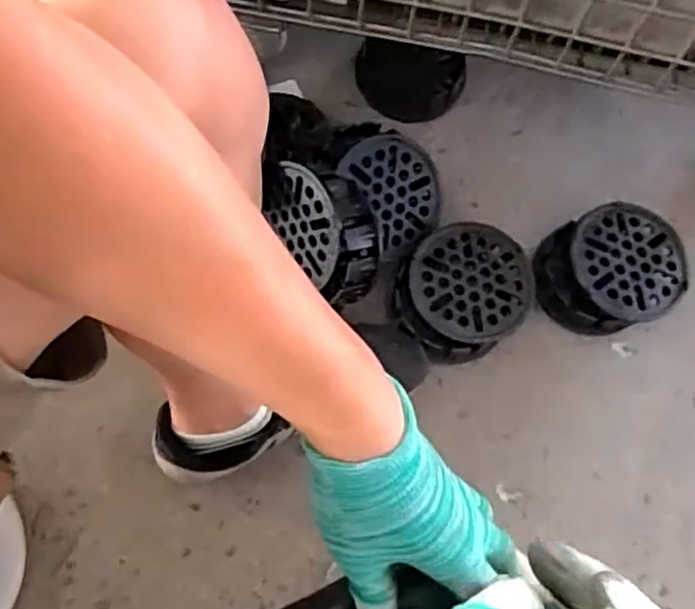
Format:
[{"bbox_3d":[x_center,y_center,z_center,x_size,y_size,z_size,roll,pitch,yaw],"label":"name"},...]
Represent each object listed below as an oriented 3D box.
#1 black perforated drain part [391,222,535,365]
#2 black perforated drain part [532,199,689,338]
[{"bbox_3d":[0.128,-0.013,0.767,0.156,0.056,0.135,-36,78,-11],"label":"black perforated drain part"},{"bbox_3d":[0.297,-0.038,0.776,0.163,0.055,0.136,-16,75,-4],"label":"black perforated drain part"}]

